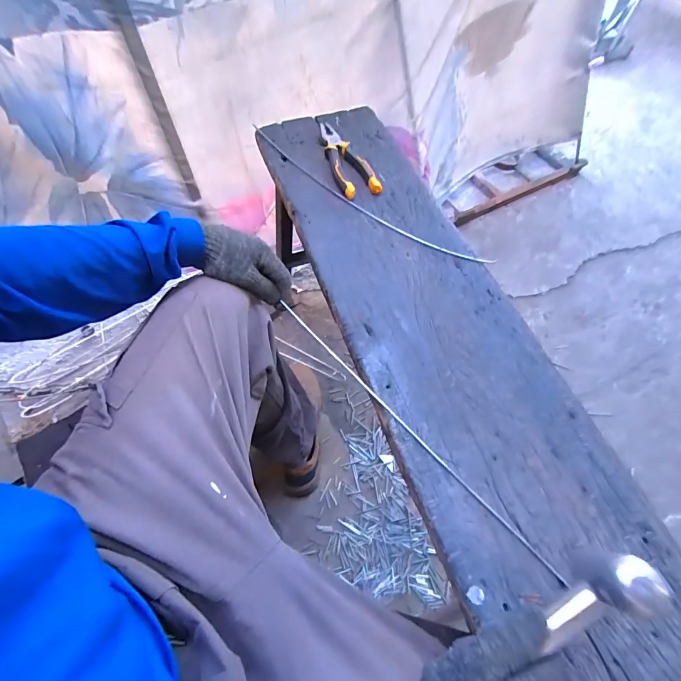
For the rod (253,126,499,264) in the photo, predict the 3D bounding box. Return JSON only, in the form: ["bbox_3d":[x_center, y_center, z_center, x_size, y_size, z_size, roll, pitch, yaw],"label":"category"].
[{"bbox_3d":[0.023,-0.256,0.649,0.520,0.007,0.054,36,69,14],"label":"rod"}]

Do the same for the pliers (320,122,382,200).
[{"bbox_3d":[0.007,-0.339,0.689,0.071,0.028,0.197,-16,67,-9],"label":"pliers"}]

